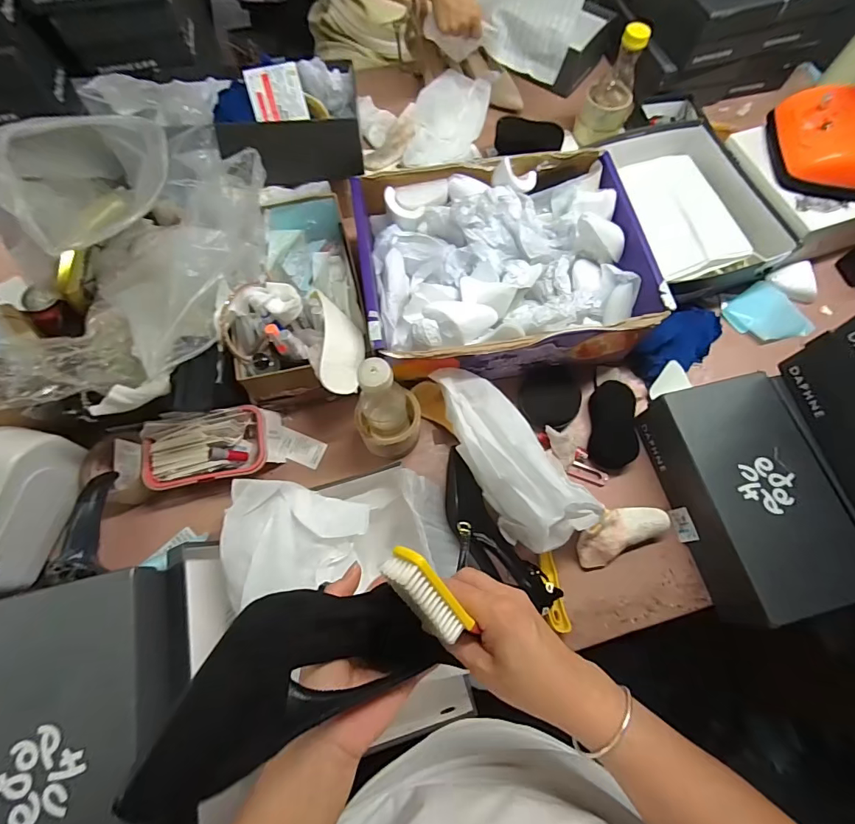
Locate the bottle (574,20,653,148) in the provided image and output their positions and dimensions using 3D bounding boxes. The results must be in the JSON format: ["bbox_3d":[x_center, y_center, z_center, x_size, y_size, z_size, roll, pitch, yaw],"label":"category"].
[{"bbox_3d":[0.341,-0.596,0.795,0.089,0.179,0.079,30,72,10],"label":"bottle"}]

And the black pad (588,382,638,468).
[{"bbox_3d":[0.282,0.019,0.663,0.066,0.015,0.131,-7,72,31],"label":"black pad"}]

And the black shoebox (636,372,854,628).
[{"bbox_3d":[0.432,0.108,0.589,0.163,0.088,0.295,-13,70,-5],"label":"black shoebox"}]

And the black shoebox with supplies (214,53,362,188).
[{"bbox_3d":[-0.206,-0.440,0.662,0.211,0.090,0.170,-7,70,-3],"label":"black shoebox with supplies"}]

